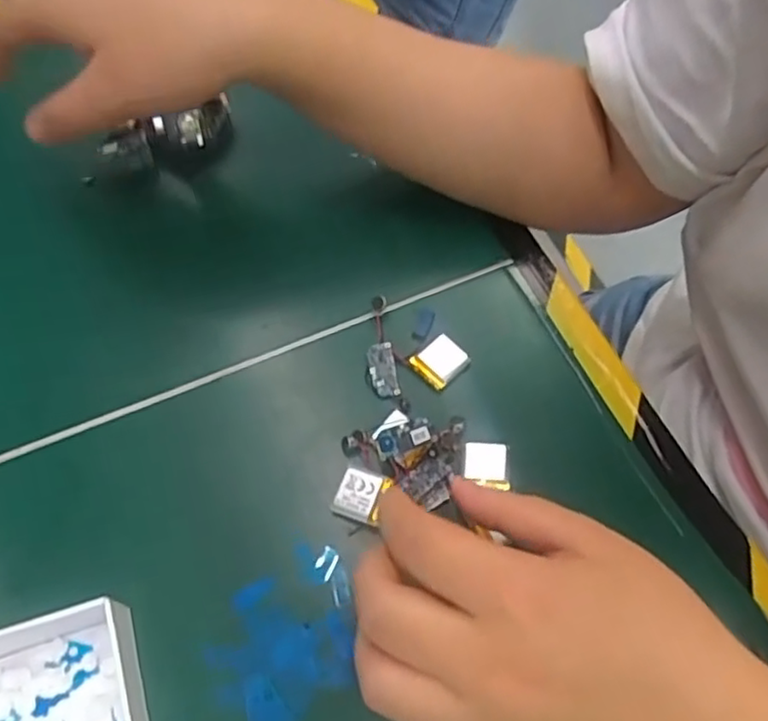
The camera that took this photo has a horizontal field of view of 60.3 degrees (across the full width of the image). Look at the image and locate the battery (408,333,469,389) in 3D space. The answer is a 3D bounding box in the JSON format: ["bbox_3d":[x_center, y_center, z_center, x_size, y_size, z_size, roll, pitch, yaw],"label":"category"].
[{"bbox_3d":[0.027,0.000,0.317,0.022,0.004,0.022,-37,68,-16],"label":"battery"}]

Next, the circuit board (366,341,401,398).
[{"bbox_3d":[-0.001,0.004,0.317,0.012,0.004,0.028,-9,63,-4],"label":"circuit board"}]

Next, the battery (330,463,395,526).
[{"bbox_3d":[-0.010,0.058,0.286,0.021,0.011,0.021,18,65,10],"label":"battery"}]

